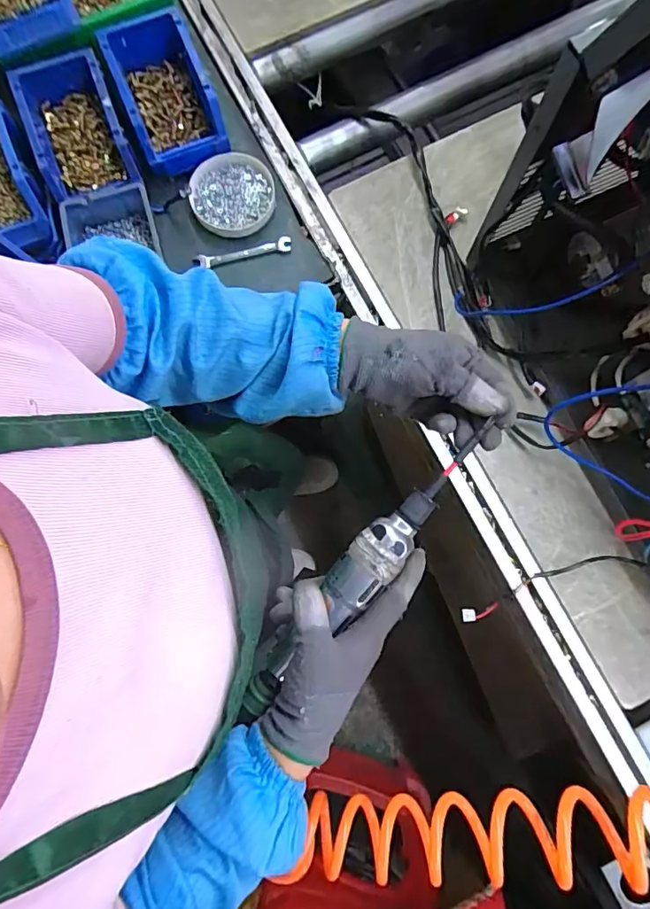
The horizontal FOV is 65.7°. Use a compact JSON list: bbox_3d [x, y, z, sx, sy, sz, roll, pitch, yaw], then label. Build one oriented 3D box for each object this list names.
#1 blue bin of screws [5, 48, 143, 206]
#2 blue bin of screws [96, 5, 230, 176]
[{"bbox_3d":[-0.292,-0.382,0.594,0.111,0.057,0.168,-21,80,-3],"label":"blue bin of screws"},{"bbox_3d":[-0.193,-0.440,0.616,0.106,0.065,0.161,-23,80,-3],"label":"blue bin of screws"}]

